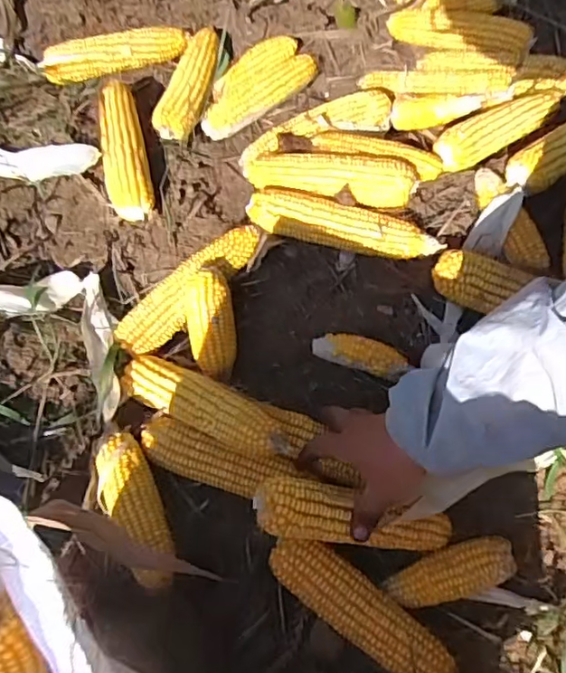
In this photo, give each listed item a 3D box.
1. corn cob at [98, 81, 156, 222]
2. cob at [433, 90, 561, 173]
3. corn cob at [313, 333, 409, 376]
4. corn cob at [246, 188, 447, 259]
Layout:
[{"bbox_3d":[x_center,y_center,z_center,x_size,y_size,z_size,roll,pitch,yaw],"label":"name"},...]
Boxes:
[{"bbox_3d":[-0.196,-0.232,0.712,0.053,0.043,0.197,-13,64,-7],"label":"corn cob"},{"bbox_3d":[0.270,-0.269,0.713,0.205,0.039,0.051,-32,67,-15],"label":"cob"},{"bbox_3d":[0.082,0.018,0.620,0.099,0.026,0.032,20,64,10],"label":"corn cob"},{"bbox_3d":[0.067,-0.124,0.660,0.213,0.042,0.051,17,64,8],"label":"corn cob"}]

